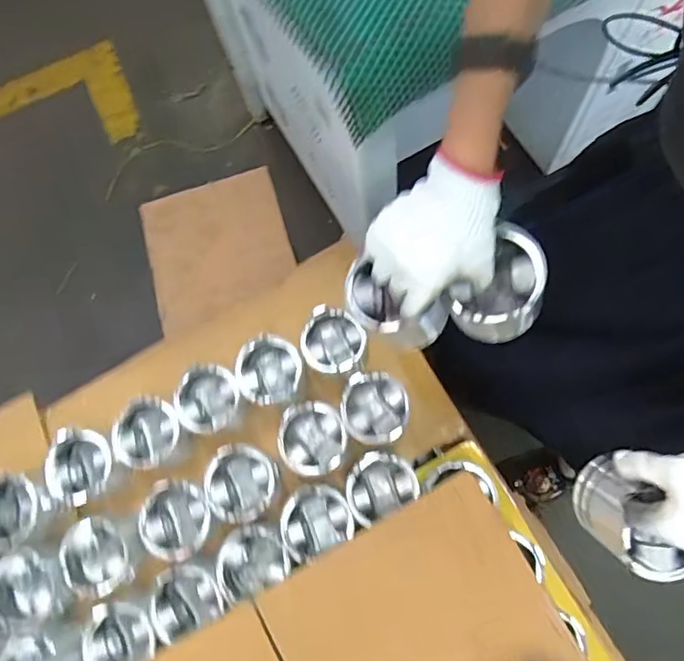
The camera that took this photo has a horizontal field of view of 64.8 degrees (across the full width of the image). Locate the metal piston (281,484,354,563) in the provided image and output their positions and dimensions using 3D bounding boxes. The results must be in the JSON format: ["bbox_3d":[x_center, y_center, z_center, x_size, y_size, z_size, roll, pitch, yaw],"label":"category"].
[{"bbox_3d":[-0.032,0.249,0.715,0.091,0.062,0.081,-24,73,-2],"label":"metal piston"}]

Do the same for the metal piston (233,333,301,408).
[{"bbox_3d":[-0.101,0.061,0.776,0.088,0.072,0.093,-1,74,5],"label":"metal piston"}]

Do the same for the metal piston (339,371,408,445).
[{"bbox_3d":[0.045,0.108,0.745,0.086,0.073,0.094,-1,74,5],"label":"metal piston"}]

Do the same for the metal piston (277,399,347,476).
[{"bbox_3d":[-0.038,0.149,0.736,0.086,0.086,0.093,-1,74,5],"label":"metal piston"}]

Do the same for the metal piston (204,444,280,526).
[{"bbox_3d":[-0.134,0.210,0.735,0.087,0.079,0.095,-1,74,5],"label":"metal piston"}]

